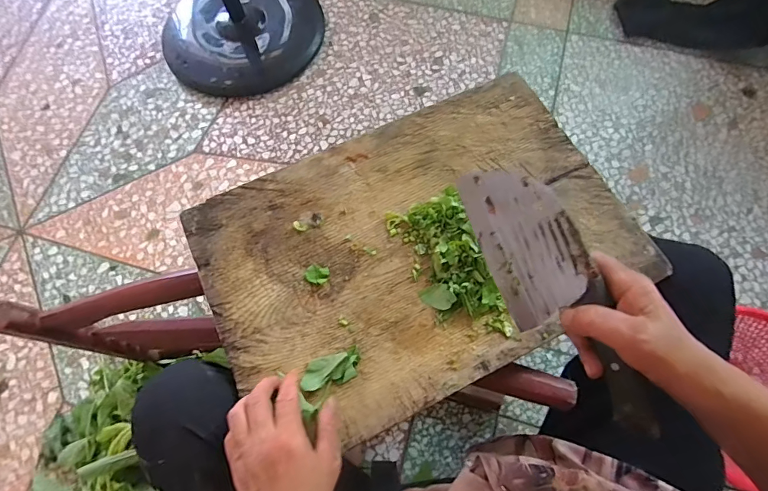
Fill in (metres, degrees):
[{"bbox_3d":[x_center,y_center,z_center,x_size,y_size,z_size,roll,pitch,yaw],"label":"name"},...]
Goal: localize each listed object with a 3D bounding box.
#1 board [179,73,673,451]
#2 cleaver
[{"bbox_3d":[0.037,-0.005,0.486,0.467,0.030,0.319,-25,72,-7],"label":"board"},{"bbox_3d":[0.149,0.040,0.364,0.022,0.090,0.247,-25,85,-43],"label":"cleaver"}]

